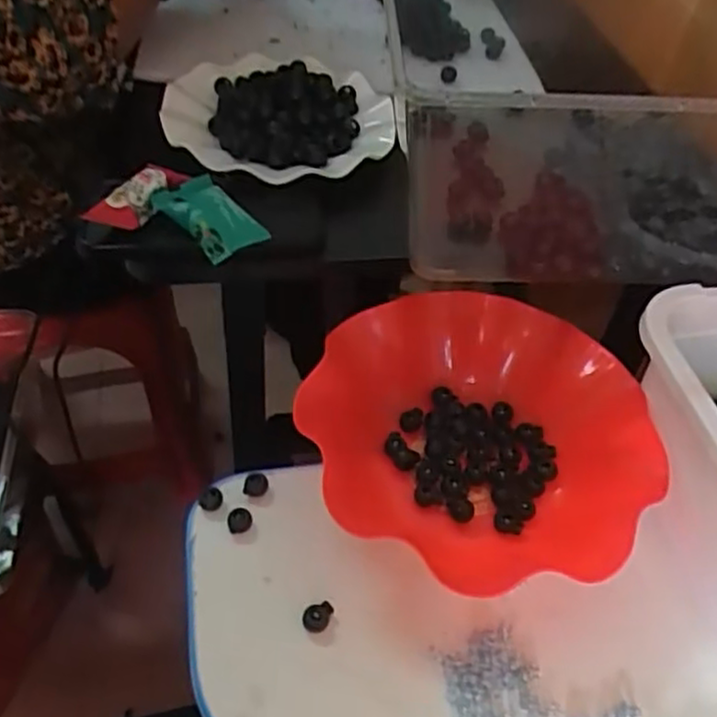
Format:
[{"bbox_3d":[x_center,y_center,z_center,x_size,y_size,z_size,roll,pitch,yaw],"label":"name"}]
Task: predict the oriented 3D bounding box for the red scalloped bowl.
[{"bbox_3d":[0.080,0.052,0.483,0.215,0.063,0.235,-21,53,-22],"label":"red scalloped bowl"}]

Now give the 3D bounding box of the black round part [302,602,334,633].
[{"bbox_3d":[-0.023,0.152,0.425,0.019,0.010,0.014,-20,52,-22],"label":"black round part"}]

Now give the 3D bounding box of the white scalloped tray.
[{"bbox_3d":[-0.066,-0.201,0.599,0.182,0.034,0.188,-5,48,-10],"label":"white scalloped tray"}]

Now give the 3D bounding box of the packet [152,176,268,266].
[{"bbox_3d":[-0.100,-0.096,0.487,0.068,0.021,0.045,37,55,26],"label":"packet"}]

